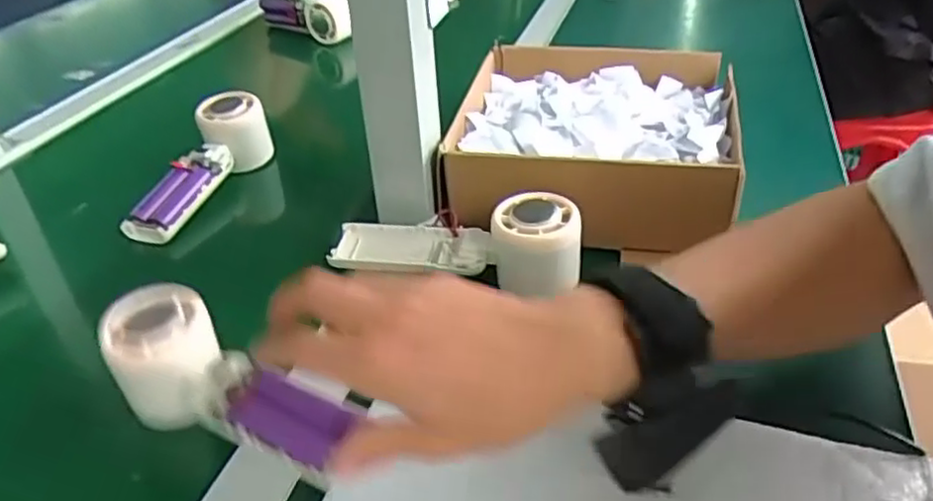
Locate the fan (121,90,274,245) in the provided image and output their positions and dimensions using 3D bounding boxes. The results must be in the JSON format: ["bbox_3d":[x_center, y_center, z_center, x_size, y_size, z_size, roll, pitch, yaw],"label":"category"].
[{"bbox_3d":[-0.224,-0.067,0.586,0.050,0.054,0.164,10,51,20],"label":"fan"}]

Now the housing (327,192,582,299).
[{"bbox_3d":[-0.007,-0.005,0.462,0.167,0.054,0.058,6,36,15],"label":"housing"}]

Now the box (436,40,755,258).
[{"bbox_3d":[0.103,-0.093,0.551,0.203,0.066,0.213,5,36,13],"label":"box"}]

